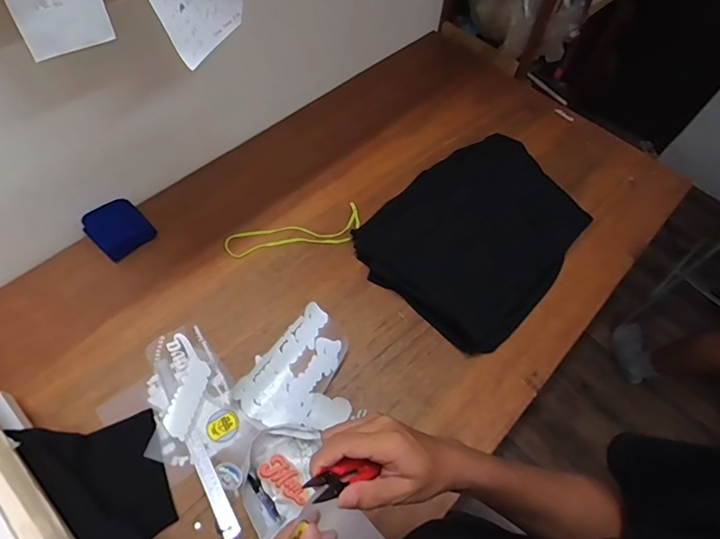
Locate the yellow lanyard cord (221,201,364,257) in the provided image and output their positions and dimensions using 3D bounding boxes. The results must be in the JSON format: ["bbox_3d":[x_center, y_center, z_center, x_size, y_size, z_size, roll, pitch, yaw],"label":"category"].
[{"bbox_3d":[-0.140,-0.073,0.985,0.307,0.016,0.099,-18,62,-14],"label":"yellow lanyard cord"}]

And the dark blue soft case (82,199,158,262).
[{"bbox_3d":[-0.518,-0.092,0.941,0.117,0.033,0.108,40,67,17],"label":"dark blue soft case"}]

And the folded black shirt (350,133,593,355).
[{"bbox_3d":[0.279,-0.092,0.994,0.510,0.060,0.378,-40,71,-21],"label":"folded black shirt"}]

